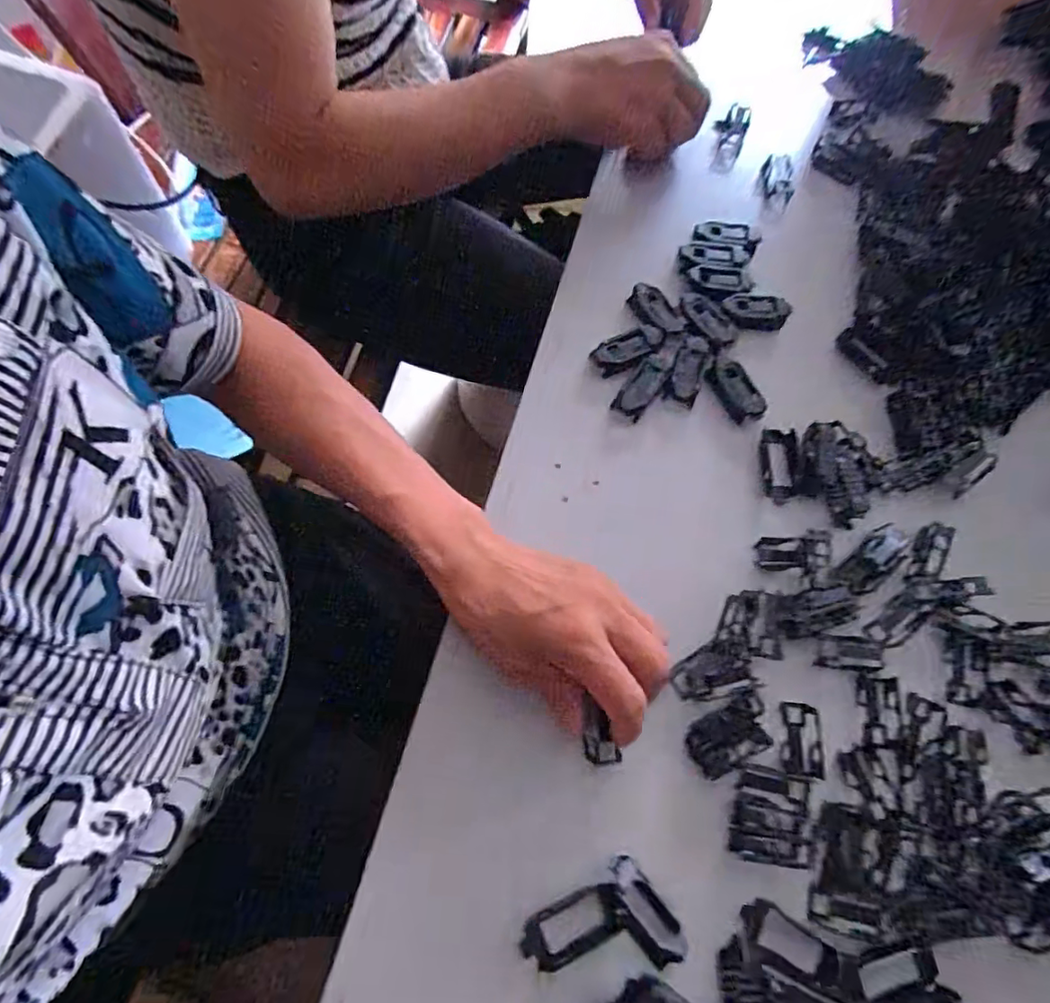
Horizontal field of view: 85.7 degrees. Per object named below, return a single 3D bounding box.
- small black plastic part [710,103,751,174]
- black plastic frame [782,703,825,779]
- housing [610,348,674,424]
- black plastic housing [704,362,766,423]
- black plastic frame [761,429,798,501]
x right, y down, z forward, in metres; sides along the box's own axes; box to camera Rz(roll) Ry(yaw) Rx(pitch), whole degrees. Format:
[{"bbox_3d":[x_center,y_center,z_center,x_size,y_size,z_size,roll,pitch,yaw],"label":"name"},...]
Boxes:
[{"bbox_3d":[0.170,-0.302,0.477,0.026,0.015,0.065,18,83,4],"label":"small black plastic part"},{"bbox_3d":[0.156,0.134,0.318,0.024,0.006,0.039,5,70,0],"label":"black plastic frame"},{"bbox_3d":[0.082,-0.080,0.382,0.021,0.006,0.054,34,72,10],"label":"housing"},{"bbox_3d":[0.143,-0.075,0.385,0.026,0.007,0.046,-21,72,-10],"label":"black plastic housing"},{"bbox_3d":[0.168,-0.025,0.371,0.024,0.004,0.048,3,70,-1],"label":"black plastic frame"}]

